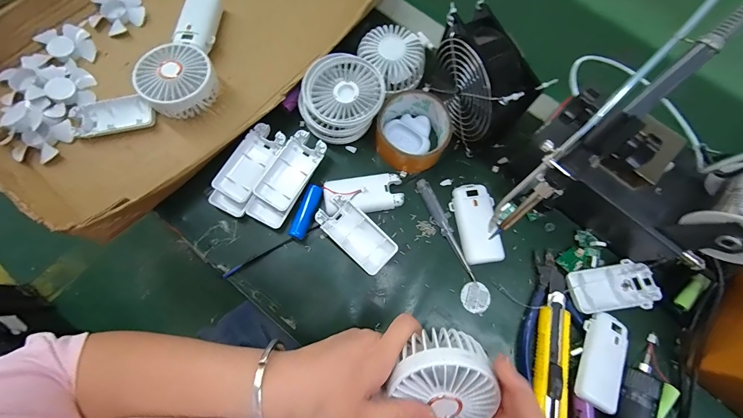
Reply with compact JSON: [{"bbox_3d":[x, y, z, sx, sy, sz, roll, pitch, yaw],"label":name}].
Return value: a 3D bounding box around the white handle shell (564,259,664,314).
[{"bbox_3d":[0.271,0.089,0.361,0.099,0.016,0.051,-12,76,-5],"label":"white handle shell"}]

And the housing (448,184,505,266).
[{"bbox_3d":[0.123,0.016,0.376,0.044,0.017,0.093,-12,76,-5],"label":"housing"}]

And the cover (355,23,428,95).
[{"bbox_3d":[0.027,-0.193,0.412,0.076,0.034,0.086,-40,80,-11],"label":"cover"}]

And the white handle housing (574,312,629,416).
[{"bbox_3d":[0.240,0.157,0.332,0.044,0.012,0.092,23,76,4],"label":"white handle housing"}]

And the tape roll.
[{"bbox_3d":[0.049,-0.093,0.390,0.087,0.048,0.082,0,75,-2],"label":"tape roll"}]

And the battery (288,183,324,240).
[{"bbox_3d":[-0.075,0.004,0.374,0.020,0.017,0.065,22,76,4],"label":"battery"}]

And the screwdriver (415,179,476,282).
[{"bbox_3d":[0.090,0.022,0.379,0.019,0.010,0.129,-26,78,-8],"label":"screwdriver"}]

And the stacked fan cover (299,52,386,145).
[{"bbox_3d":[-0.037,-0.132,0.390,0.095,0.059,0.084,-13,76,-5],"label":"stacked fan cover"}]

